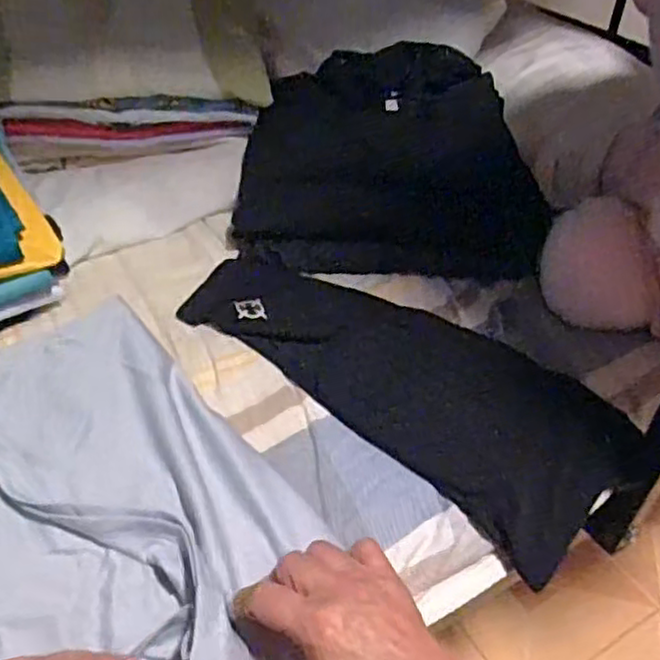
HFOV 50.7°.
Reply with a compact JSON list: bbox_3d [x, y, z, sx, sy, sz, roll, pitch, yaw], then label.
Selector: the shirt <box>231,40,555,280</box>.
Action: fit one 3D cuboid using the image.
[{"bbox_3d":[0.068,-0.203,0.788,0.310,0.090,0.360,8,42,3],"label":"shirt"}]

